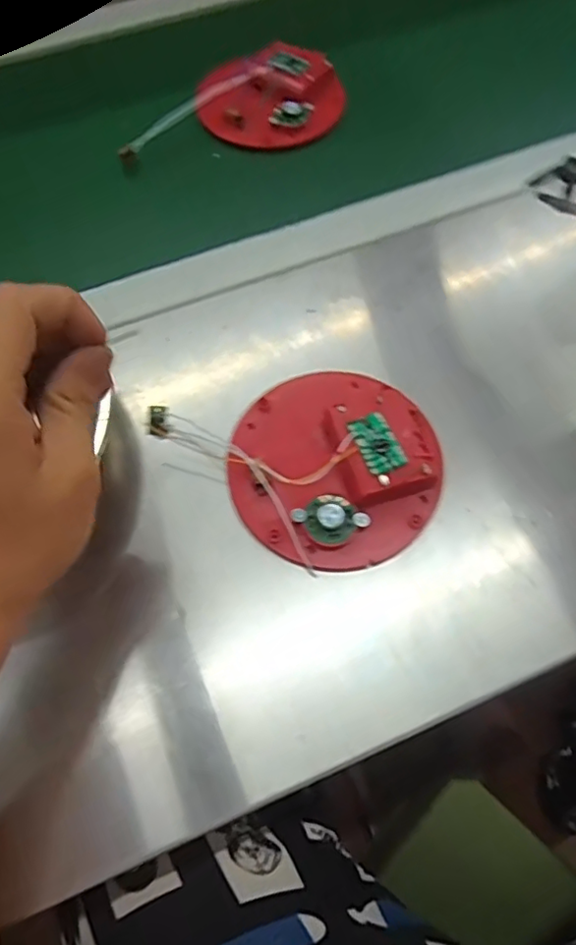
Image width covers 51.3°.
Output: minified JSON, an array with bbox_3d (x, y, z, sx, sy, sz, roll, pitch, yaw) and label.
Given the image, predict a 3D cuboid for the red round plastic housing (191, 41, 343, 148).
[{"bbox_3d":[-0.014,-0.312,0.503,0.118,0.027,0.102,-22,65,-9],"label":"red round plastic housing"}]

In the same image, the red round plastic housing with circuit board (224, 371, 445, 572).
[{"bbox_3d":[0.026,-0.008,0.339,0.115,0.027,0.119,0,64,1],"label":"red round plastic housing with circuit board"}]

